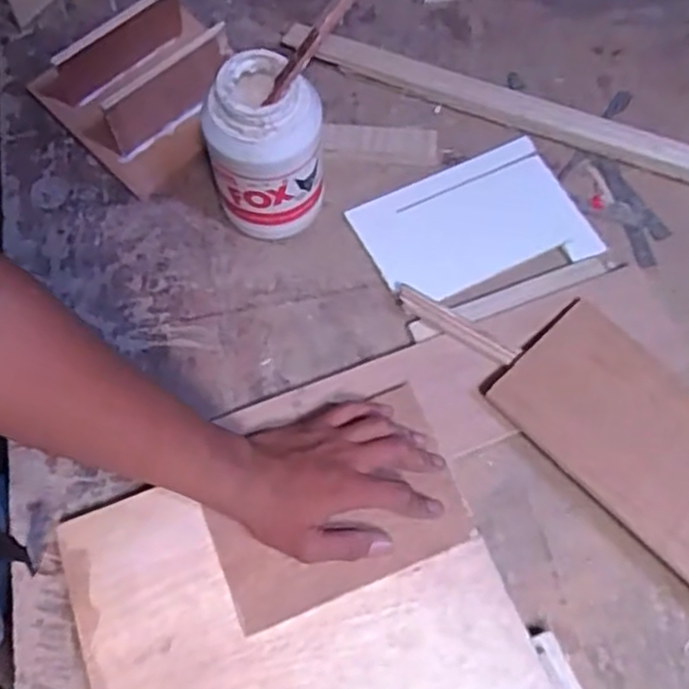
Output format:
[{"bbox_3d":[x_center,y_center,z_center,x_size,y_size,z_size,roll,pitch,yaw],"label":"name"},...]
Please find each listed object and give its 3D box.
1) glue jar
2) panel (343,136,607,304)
[{"bbox_3d":[-0.069,-0.170,0.611,0.091,0.155,0.100,0,69,0],"label":"glue jar"},{"bbox_3d":[0.121,-0.110,0.664,0.195,0.008,0.130,-23,70,-8],"label":"panel"}]

